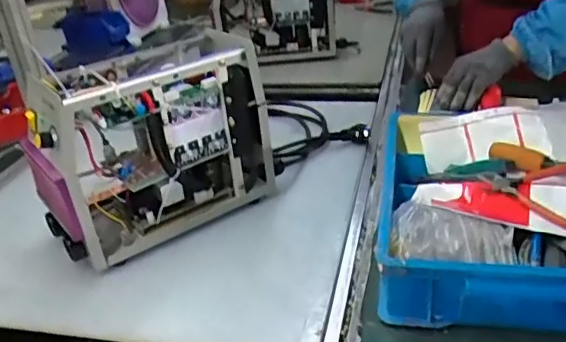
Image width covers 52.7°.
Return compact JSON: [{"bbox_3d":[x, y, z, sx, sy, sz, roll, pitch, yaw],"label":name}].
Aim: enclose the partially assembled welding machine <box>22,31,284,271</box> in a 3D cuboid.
[{"bbox_3d":[-0.198,-0.045,0.818,0.301,0.227,0.190,-25,35,-31],"label":"partially assembled welding machine"}]

